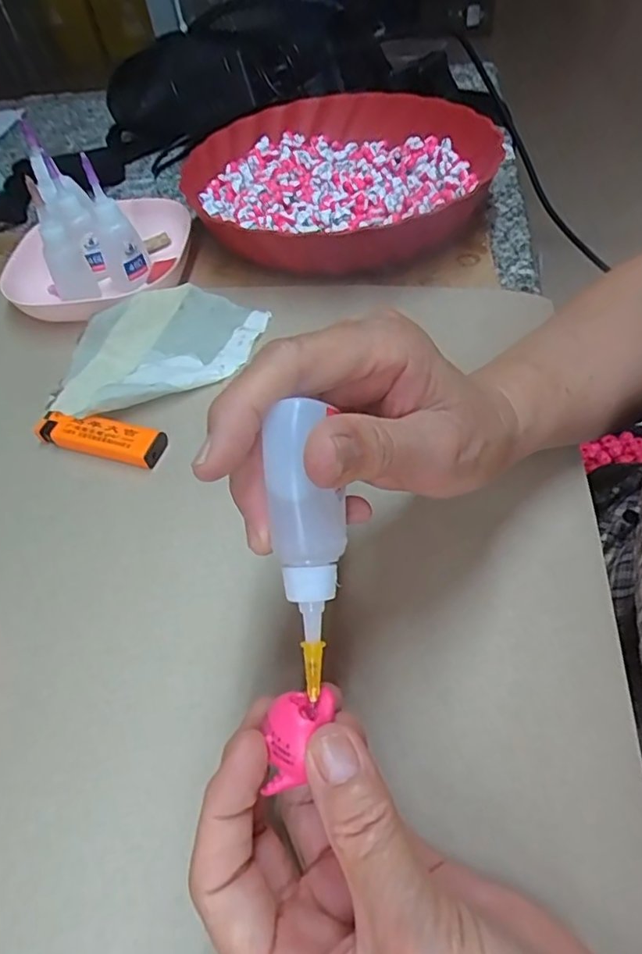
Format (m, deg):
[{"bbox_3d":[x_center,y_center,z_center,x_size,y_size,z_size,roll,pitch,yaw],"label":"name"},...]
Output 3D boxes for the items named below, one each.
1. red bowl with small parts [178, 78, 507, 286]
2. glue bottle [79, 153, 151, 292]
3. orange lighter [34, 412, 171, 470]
[{"bbox_3d":[0.019,-0.243,0.453,0.235,0.052,0.251,-22,54,-9],"label":"red bowl with small parts"},{"bbox_3d":[-0.148,-0.179,0.400,0.030,0.086,0.023,-10,53,-1],"label":"glue bottle"},{"bbox_3d":[-0.133,-0.025,0.336,0.082,0.012,0.023,13,56,15],"label":"orange lighter"}]

